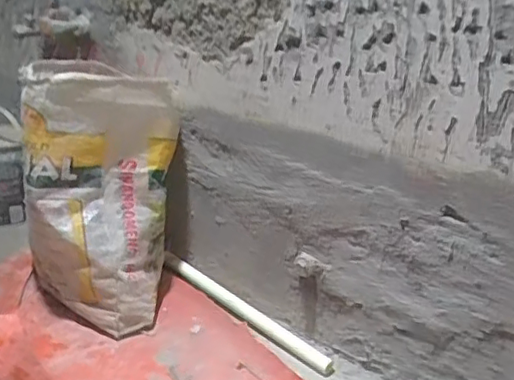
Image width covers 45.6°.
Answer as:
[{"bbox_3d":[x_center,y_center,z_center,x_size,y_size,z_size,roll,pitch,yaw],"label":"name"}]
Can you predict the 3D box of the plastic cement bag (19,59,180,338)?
[{"bbox_3d":[-0.274,0.015,1.062,0.223,0.429,0.192,7,22,11],"label":"plastic cement bag"}]

